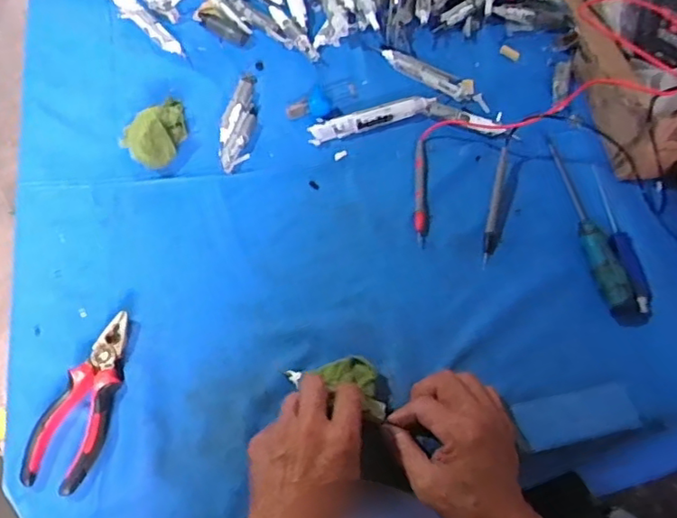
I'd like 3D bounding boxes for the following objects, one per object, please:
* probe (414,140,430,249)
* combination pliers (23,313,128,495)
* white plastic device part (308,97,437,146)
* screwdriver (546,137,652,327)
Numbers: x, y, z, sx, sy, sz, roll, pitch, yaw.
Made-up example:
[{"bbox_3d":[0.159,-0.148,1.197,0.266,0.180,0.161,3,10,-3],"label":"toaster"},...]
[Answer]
[{"bbox_3d":[0.090,-0.076,0.657,0.015,0.009,0.141,4,58,0],"label":"probe"},{"bbox_3d":[-0.217,0.122,0.523,0.056,0.017,0.153,16,59,8],"label":"combination pliers"},{"bbox_3d":[0.039,-0.166,0.702,0.150,0.020,0.022,-18,61,-13],"label":"white plastic device part"},{"bbox_3d":[0.262,-0.042,0.625,0.036,0.024,0.231,-5,59,-6],"label":"screwdriver"}]

